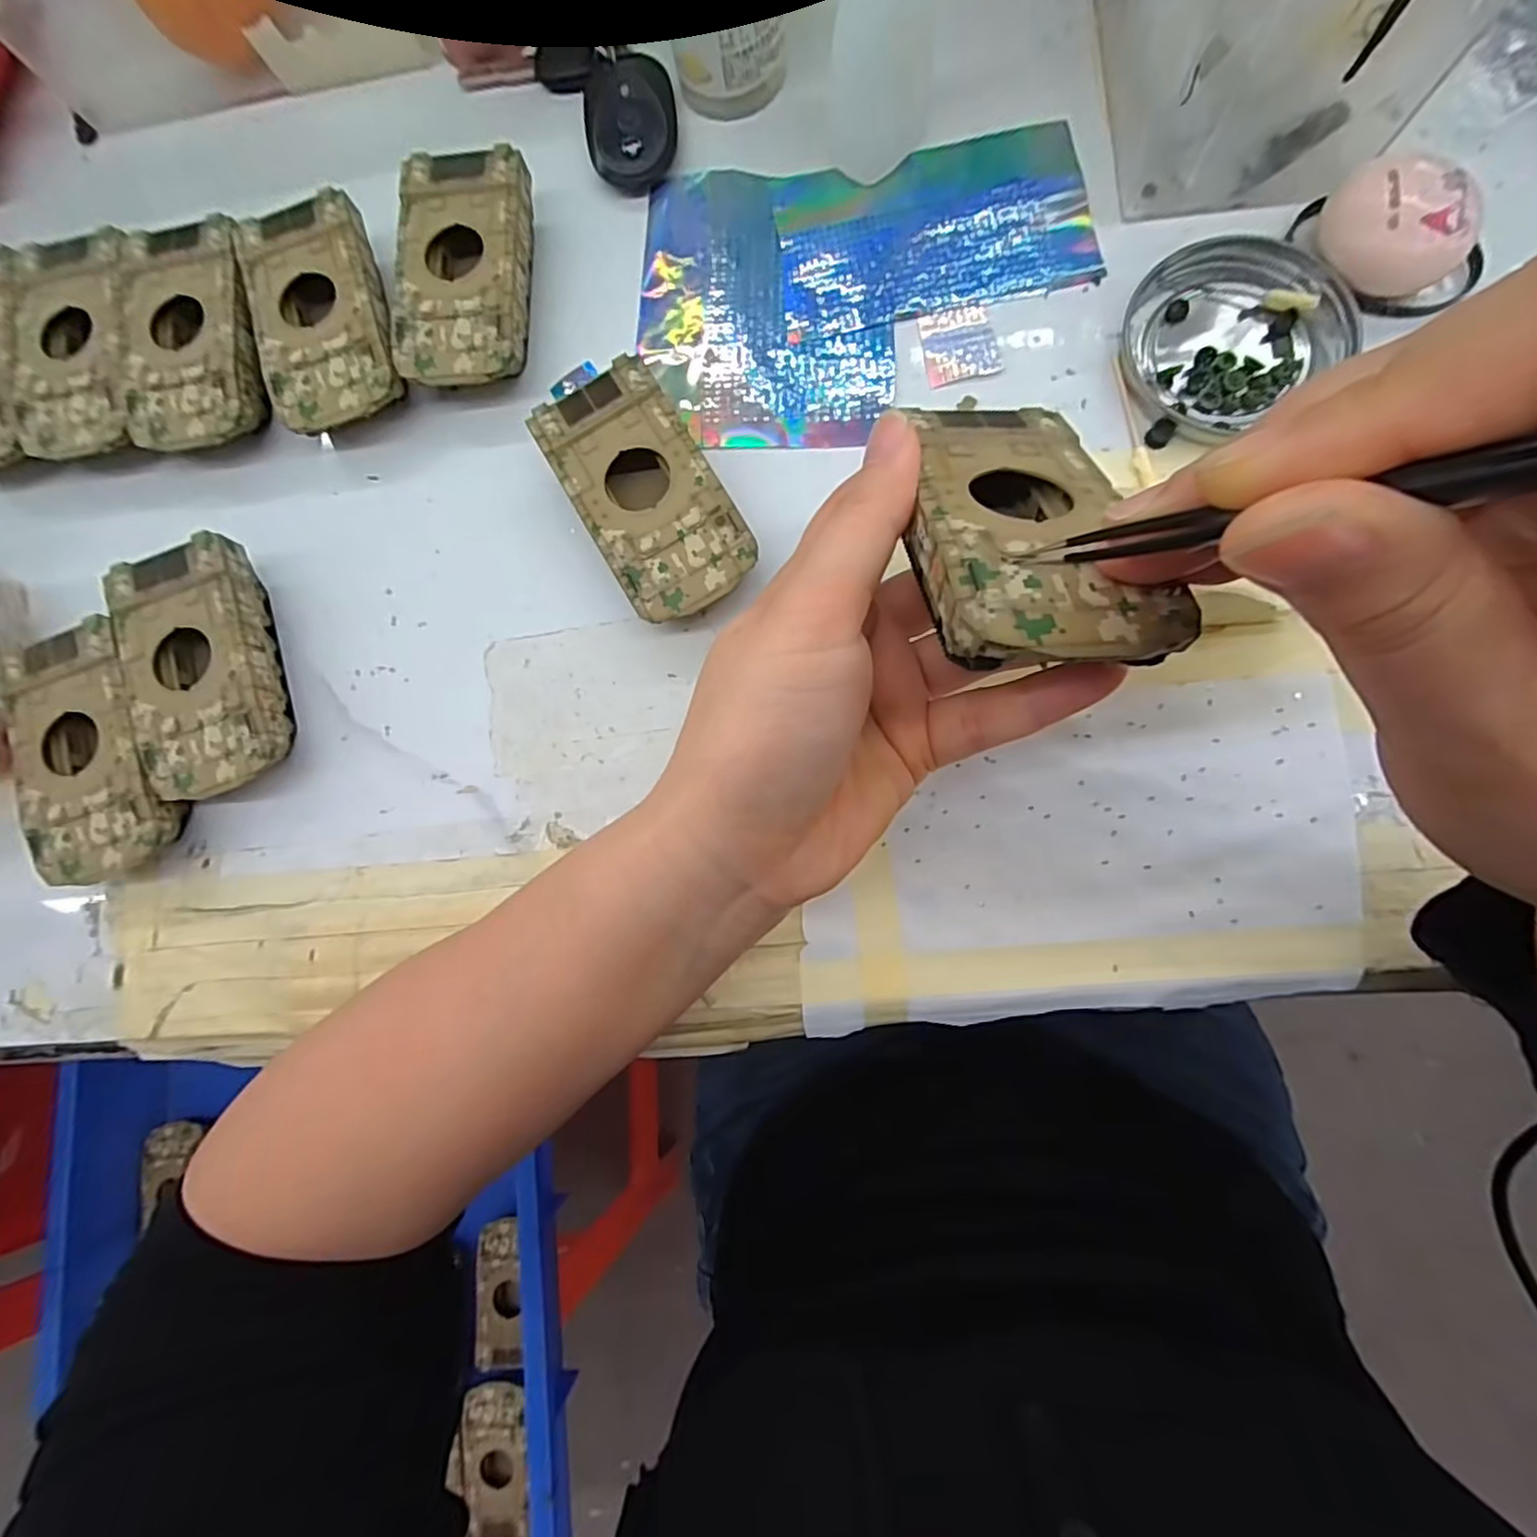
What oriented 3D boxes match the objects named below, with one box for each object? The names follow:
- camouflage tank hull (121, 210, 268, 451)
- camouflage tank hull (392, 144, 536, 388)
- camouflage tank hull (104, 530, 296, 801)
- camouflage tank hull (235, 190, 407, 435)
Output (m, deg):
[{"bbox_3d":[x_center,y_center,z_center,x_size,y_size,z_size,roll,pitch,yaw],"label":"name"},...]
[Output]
[{"bbox_3d":[-0.238,-0.180,0.279,0.054,0.025,0.095,-9,83,5],"label":"camouflage tank hull"},{"bbox_3d":[-0.123,-0.200,0.270,0.051,0.025,0.094,-3,83,6],"label":"camouflage tank hull"},{"bbox_3d":[-0.220,-0.037,0.258,0.049,0.027,0.095,-19,82,4],"label":"camouflage tank hull"},{"bbox_3d":[-0.181,-0.185,0.273,0.051,0.024,0.094,-18,82,4],"label":"camouflage tank hull"}]

